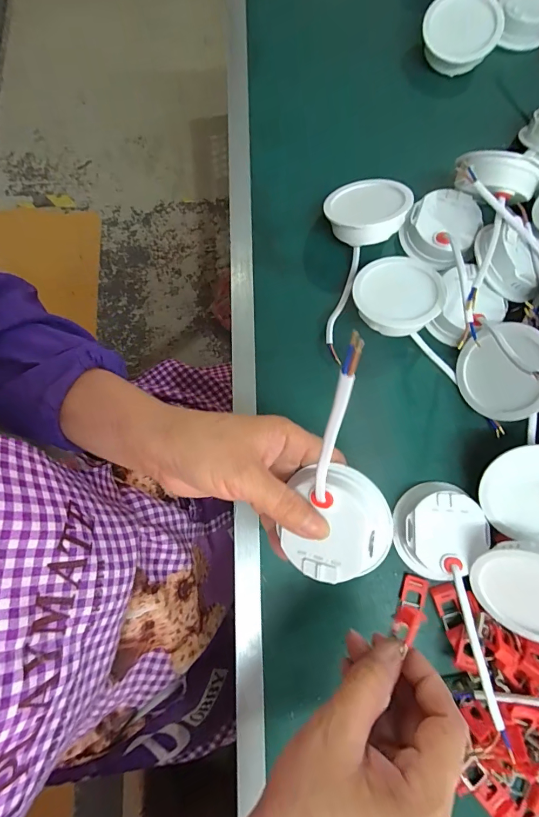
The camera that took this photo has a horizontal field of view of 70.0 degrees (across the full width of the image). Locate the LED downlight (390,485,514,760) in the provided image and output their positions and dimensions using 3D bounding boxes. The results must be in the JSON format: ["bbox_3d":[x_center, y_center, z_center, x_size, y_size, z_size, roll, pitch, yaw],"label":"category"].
[{"bbox_3d":[0.147,0.135,0.279,0.062,0.032,0.160,-22,80,-3],"label":"LED downlight"}]

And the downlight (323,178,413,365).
[{"bbox_3d":[0.065,-0.130,0.325,0.065,0.040,0.161,23,80,5],"label":"downlight"}]

